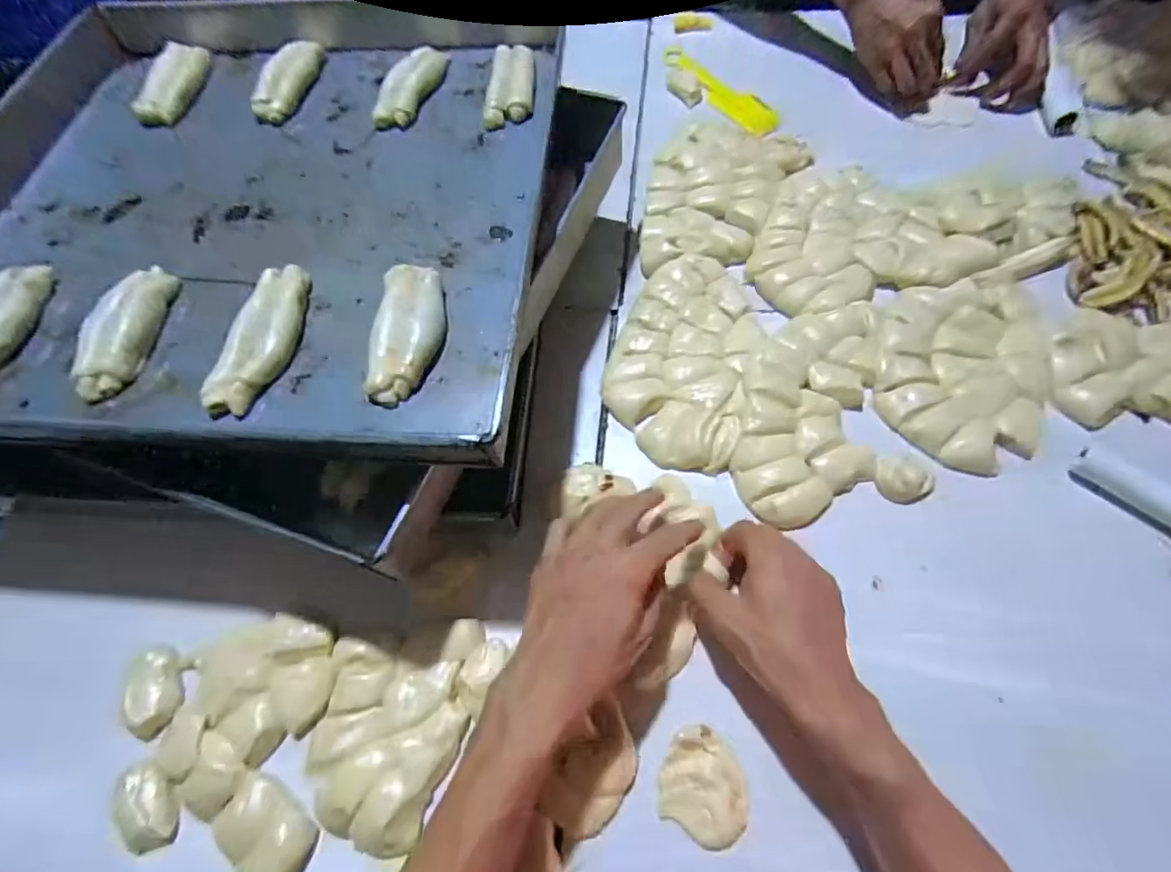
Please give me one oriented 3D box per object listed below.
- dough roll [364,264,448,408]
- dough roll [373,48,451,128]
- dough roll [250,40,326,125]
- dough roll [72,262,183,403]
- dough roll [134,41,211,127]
[{"bbox_3d":[-0.120,-0.073,0.382,0.045,0.023,0.112,-2,65,3],"label":"dough roll"},{"bbox_3d":[-0.157,-0.320,0.510,0.038,0.021,0.105,17,68,12],"label":"dough roll"},{"bbox_3d":[-0.275,-0.332,0.518,0.037,0.023,0.101,10,67,9],"label":"dough roll"},{"bbox_3d":[-0.321,-0.074,0.390,0.033,0.031,0.109,2,66,5],"label":"dough roll"},{"bbox_3d":[-0.390,-0.338,0.526,0.044,0.018,0.101,7,66,7],"label":"dough roll"}]

